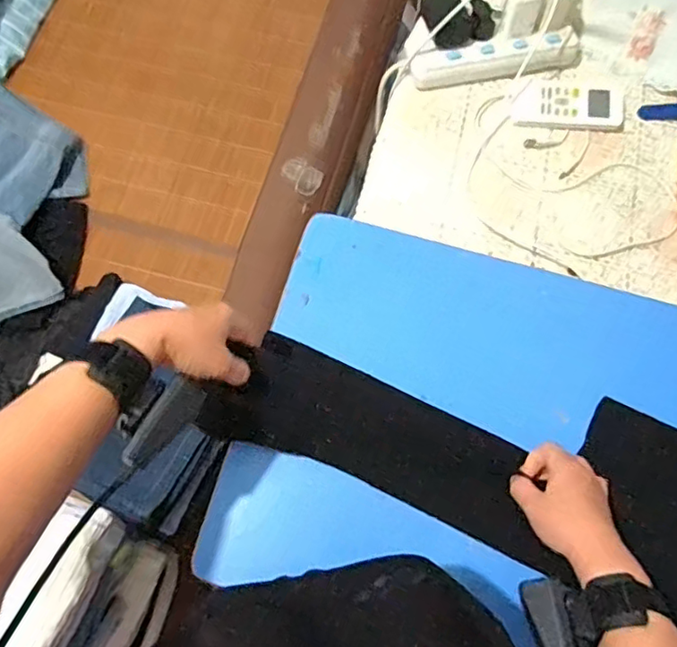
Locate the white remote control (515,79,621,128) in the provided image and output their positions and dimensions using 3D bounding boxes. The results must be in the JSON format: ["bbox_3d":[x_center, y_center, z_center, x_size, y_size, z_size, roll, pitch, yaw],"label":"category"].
[{"bbox_3d":[0.280,-0.265,0.714,0.127,0.023,0.049,5,71,1],"label":"white remote control"}]

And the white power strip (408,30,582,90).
[{"bbox_3d":[0.196,-0.328,0.724,0.211,0.042,0.034,-7,71,-3],"label":"white power strip"}]

